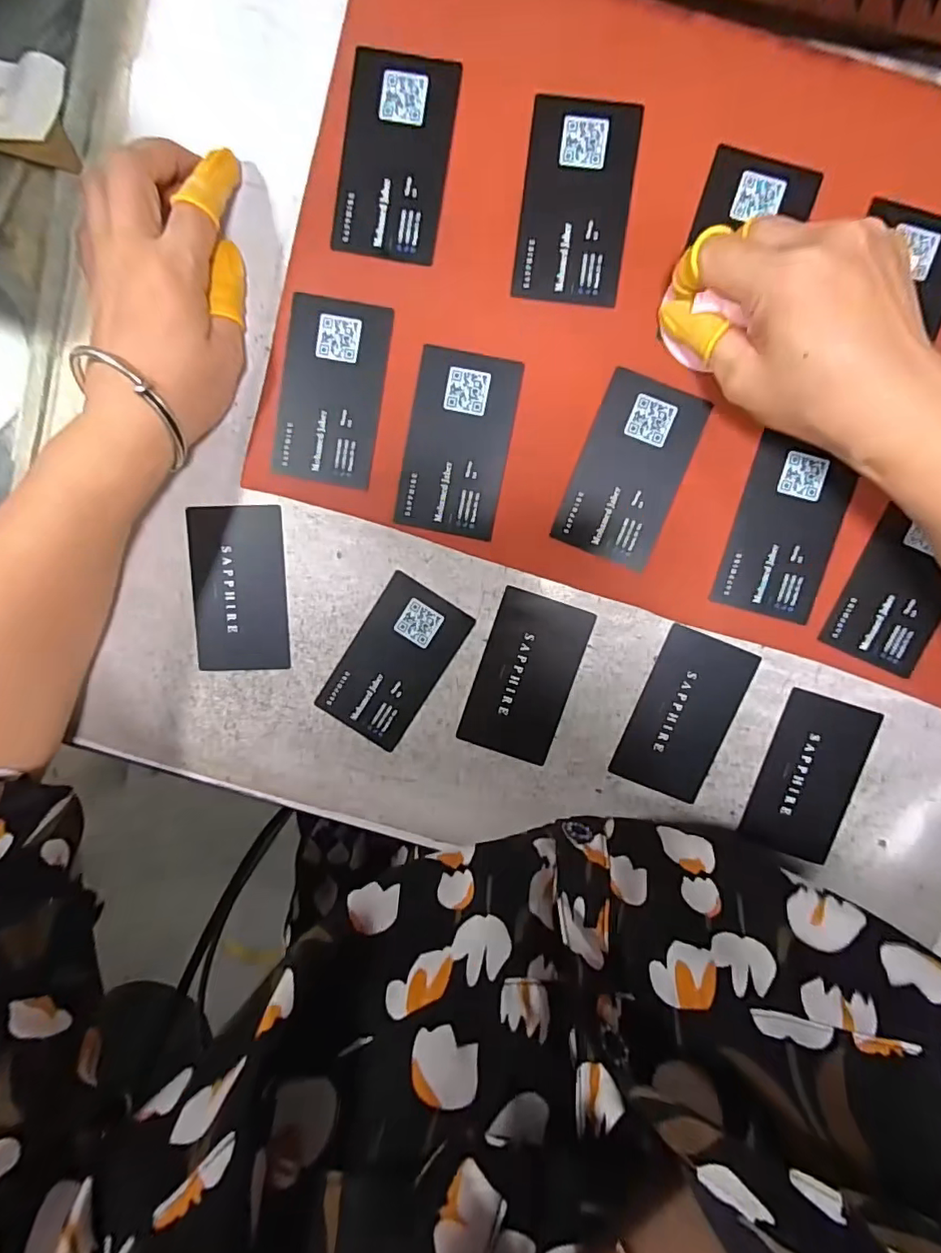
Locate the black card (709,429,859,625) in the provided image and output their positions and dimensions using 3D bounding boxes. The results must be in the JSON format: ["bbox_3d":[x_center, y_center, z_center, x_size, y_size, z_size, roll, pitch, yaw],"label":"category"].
[{"bbox_3d":[0.155,-0.047,0.274,0.051,0.004,0.083,15,98,0],"label":"black card"}]

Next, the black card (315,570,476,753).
[{"bbox_3d":[-0.041,0.020,0.301,0.050,0.004,0.086,33,98,-2],"label":"black card"}]

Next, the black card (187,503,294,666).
[{"bbox_3d":[-0.123,-0.020,0.300,0.050,0.004,0.086,0,98,2],"label":"black card"}]

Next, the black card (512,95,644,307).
[{"bbox_3d":[0.049,-0.198,0.260,0.050,0.004,0.086,6,98,1],"label":"black card"}]

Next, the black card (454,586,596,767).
[{"bbox_3d":[0.030,0.027,0.298,0.050,0.004,0.087,19,98,0],"label":"black card"}]

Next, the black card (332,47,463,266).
[{"bbox_3d":[-0.035,-0.219,0.261,0.050,0.004,0.086,10,98,1],"label":"black card"}]

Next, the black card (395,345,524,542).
[{"bbox_3d":[-0.006,-0.090,0.276,0.050,0.004,0.086,11,98,1],"label":"black card"}]

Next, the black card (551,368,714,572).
[{"bbox_3d":[0.078,-0.076,0.274,0.049,0.004,0.086,21,98,-1],"label":"black card"}]

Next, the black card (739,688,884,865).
[{"bbox_3d":[0.181,0.080,0.297,0.050,0.004,0.085,16,98,0],"label":"black card"}]

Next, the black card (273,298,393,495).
[{"bbox_3d":[-0.069,-0.115,0.276,0.050,0.004,0.085,10,98,1],"label":"black card"}]

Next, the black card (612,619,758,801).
[{"bbox_3d":[0.114,0.048,0.297,0.050,0.004,0.087,21,98,-1],"label":"black card"}]

